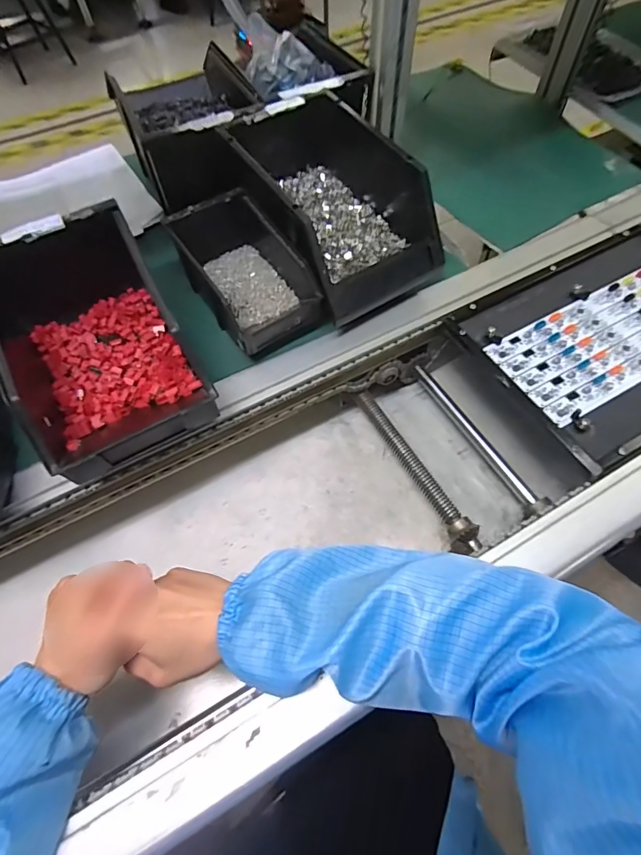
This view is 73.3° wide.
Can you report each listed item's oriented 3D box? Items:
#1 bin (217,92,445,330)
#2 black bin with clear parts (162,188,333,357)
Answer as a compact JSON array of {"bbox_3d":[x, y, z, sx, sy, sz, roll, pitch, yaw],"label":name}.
[{"bbox_3d":[0.015,-0.263,0.516,0.171,0.120,0.258,-30,65,-15],"label":"bin"},{"bbox_3d":[-0.083,-0.180,0.493,0.111,0.079,0.177,-29,64,-16],"label":"black bin with clear parts"}]

